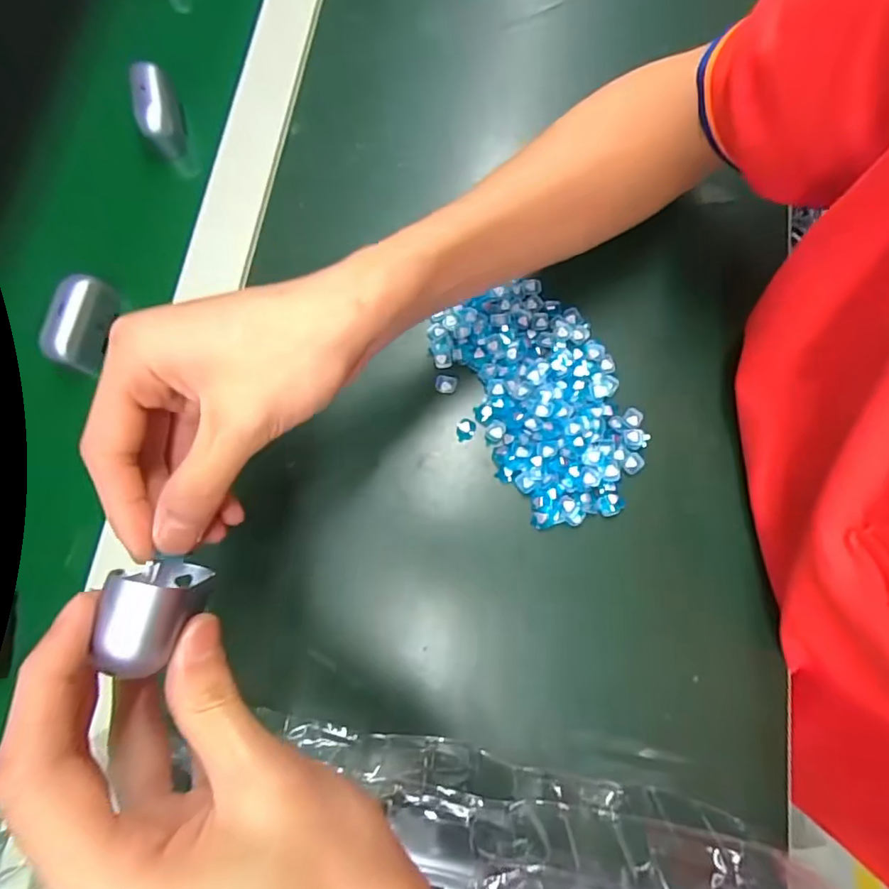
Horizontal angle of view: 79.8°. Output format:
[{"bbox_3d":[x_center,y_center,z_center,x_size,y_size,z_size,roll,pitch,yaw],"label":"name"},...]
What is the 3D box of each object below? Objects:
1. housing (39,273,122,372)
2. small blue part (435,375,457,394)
[{"bbox_3d":[-0.225,-0.077,0.328,0.021,0.028,0.055,11,77,3],"label":"housing"},{"bbox_3d":[0.001,-0.038,0.327,0.013,0.005,0.011,14,77,3],"label":"small blue part"}]

